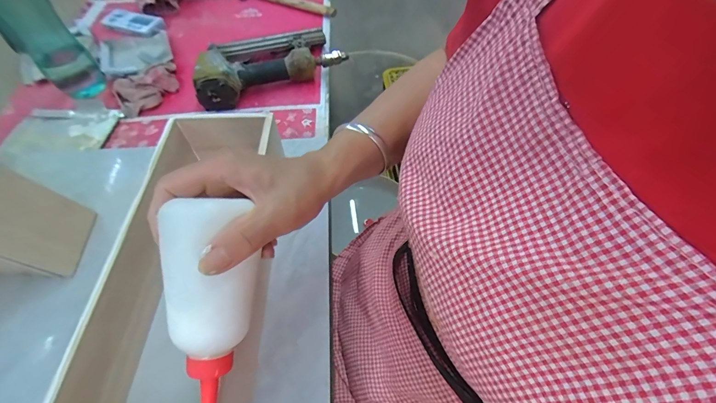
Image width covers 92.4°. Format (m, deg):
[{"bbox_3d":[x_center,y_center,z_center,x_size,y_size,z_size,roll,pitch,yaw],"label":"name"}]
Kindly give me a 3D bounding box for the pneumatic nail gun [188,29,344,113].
[{"bbox_3d":[-0.161,-0.244,0.599,0.252,0.056,0.137,-24,58,-16],"label":"pneumatic nail gun"}]

